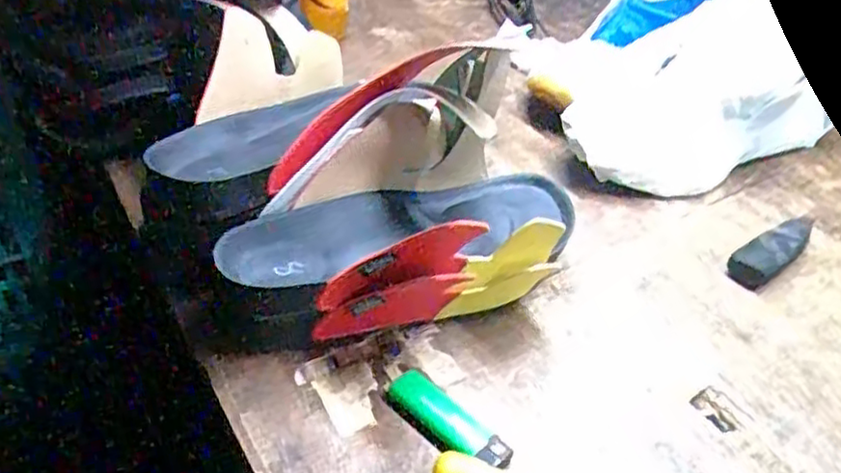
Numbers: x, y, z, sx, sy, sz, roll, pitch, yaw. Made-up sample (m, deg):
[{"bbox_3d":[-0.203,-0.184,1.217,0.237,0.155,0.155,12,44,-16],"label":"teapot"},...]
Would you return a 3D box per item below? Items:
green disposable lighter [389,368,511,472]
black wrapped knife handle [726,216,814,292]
[{"bbox_3d":[0.017,0.106,0.401,0.027,0.012,0.079,-31,50,-34],"label":"green disposable lighter"},{"bbox_3d":[0.269,0.007,0.526,0.098,0.020,0.027,-27,48,-31],"label":"black wrapped knife handle"}]

